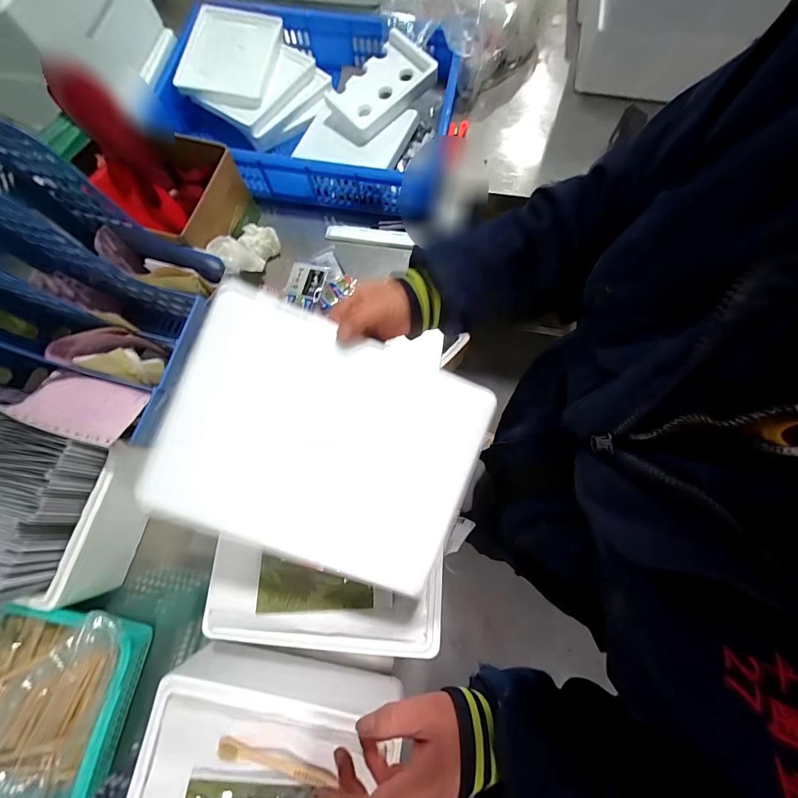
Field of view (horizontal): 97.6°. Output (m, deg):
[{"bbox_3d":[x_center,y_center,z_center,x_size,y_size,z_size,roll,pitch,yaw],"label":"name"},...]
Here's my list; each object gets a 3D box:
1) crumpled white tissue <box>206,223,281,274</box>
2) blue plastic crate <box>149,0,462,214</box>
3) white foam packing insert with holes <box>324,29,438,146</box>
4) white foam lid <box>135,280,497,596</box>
[{"bbox_3d":[-0.277,-0.269,0.634,0.064,0.062,0.138,26,47,8],"label":"crumpled white tissue"},{"bbox_3d":[-0.209,-0.573,0.684,0.562,0.168,0.321,15,75,5],"label":"blue plastic crate"},{"bbox_3d":[-0.044,-0.580,0.650,0.207,0.057,0.133,-34,98,12],"label":"white foam packing insert with holes"},{"bbox_3d":[-0.069,0.048,0.355,0.293,0.039,0.225,21,84,-5],"label":"white foam lid"}]

